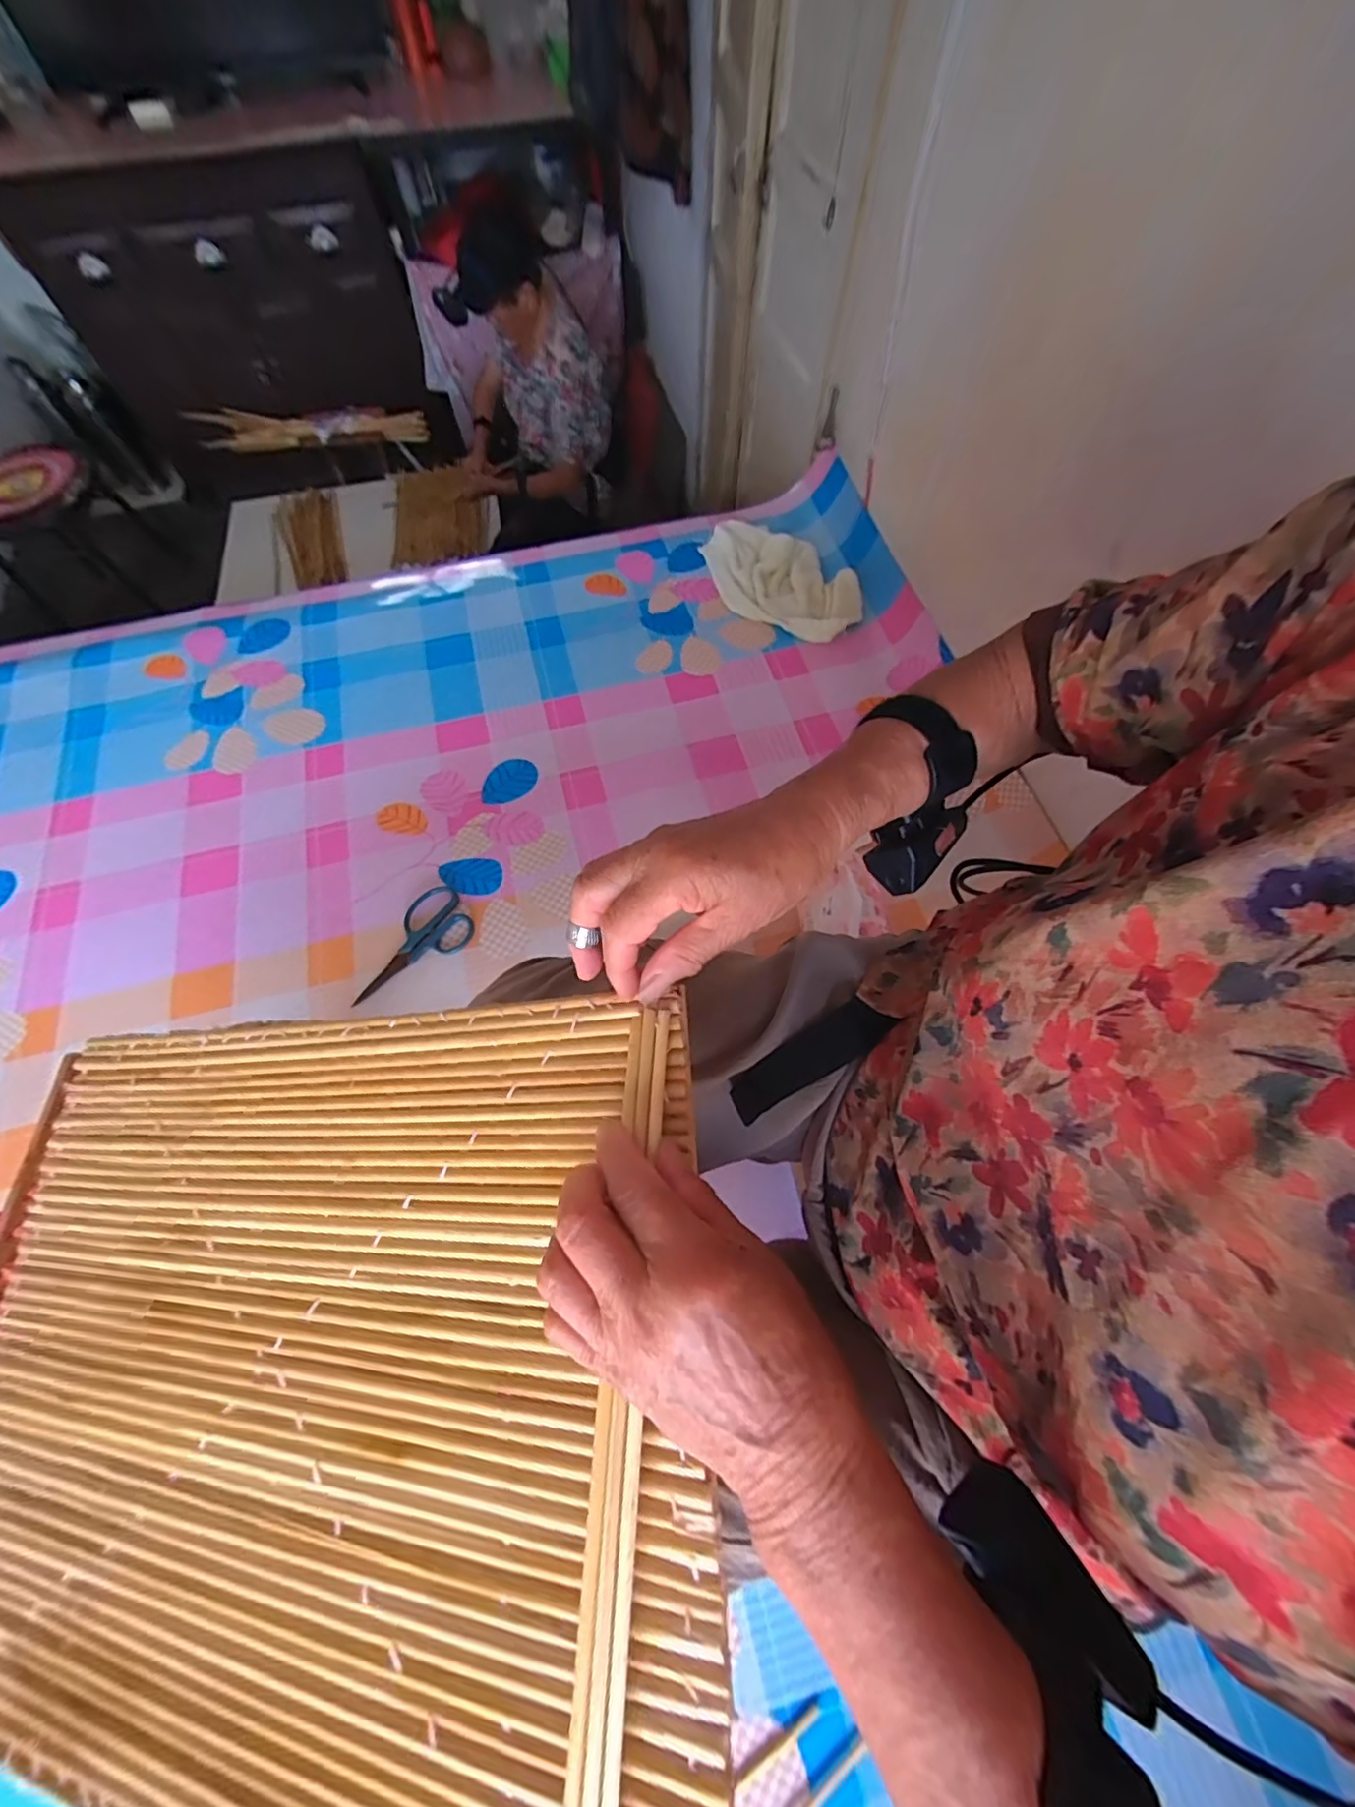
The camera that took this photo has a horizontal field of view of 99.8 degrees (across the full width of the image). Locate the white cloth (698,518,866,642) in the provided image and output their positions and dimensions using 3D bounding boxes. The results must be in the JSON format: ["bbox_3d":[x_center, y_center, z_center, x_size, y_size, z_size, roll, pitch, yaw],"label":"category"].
[{"bbox_3d":[0.169,-0.548,0.958,0.307,0.037,0.164,31,84,18],"label":"white cloth"}]

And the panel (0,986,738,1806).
[{"bbox_3d":[-0.206,0.227,0.293,0.469,0.011,0.344,-4,70,18],"label":"panel"}]

